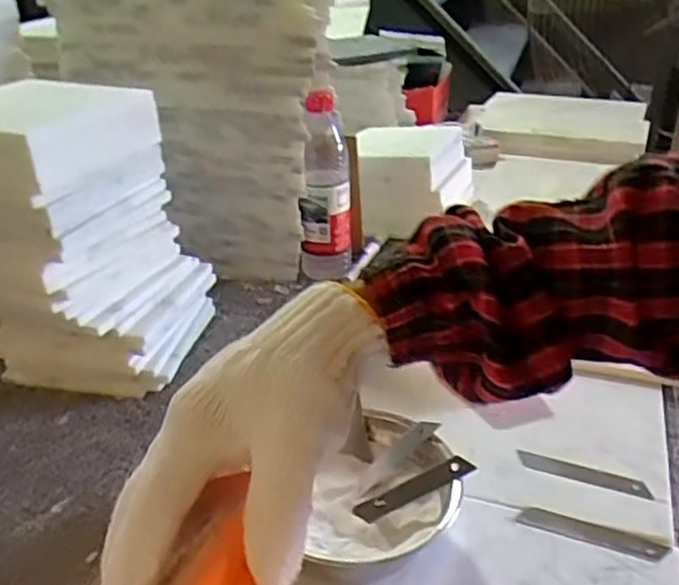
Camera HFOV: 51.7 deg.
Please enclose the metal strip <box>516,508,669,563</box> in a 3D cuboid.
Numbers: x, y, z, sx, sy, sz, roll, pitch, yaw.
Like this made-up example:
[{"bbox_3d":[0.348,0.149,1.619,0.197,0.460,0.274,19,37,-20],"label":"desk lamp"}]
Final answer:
[{"bbox_3d":[0.182,0.174,0.507,0.099,0.004,0.021,12,33,22],"label":"metal strip"}]

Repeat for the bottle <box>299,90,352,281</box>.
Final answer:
[{"bbox_3d":[-0.017,-0.124,0.841,0.059,0.218,0.059,0,30,3],"label":"bottle"}]

